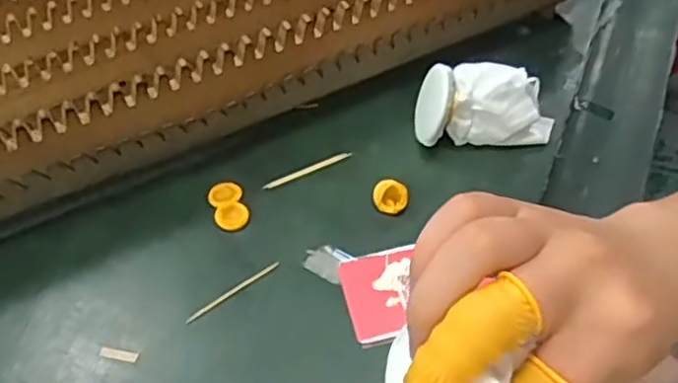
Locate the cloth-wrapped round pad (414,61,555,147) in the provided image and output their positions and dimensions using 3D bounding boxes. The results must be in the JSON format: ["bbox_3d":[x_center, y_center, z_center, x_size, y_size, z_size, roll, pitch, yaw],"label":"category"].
[{"bbox_3d":[0.099,-0.061,0.435,0.093,0.045,0.050,-6,48,-2],"label":"cloth-wrapped round pad"}]

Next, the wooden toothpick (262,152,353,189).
[{"bbox_3d":[-0.021,-0.015,0.435,0.064,0.004,0.006,-21,50,-15],"label":"wooden toothpick"}]

